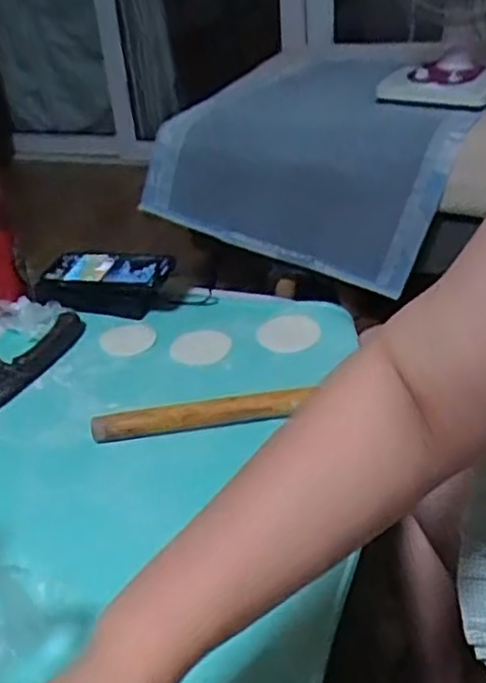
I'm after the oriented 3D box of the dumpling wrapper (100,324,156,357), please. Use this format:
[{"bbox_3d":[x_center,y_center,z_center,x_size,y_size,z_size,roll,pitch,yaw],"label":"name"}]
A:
[{"bbox_3d":[-0.139,-0.004,0.851,0.067,0.008,0.064,-3,33,2],"label":"dumpling wrapper"}]

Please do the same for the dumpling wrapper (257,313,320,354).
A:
[{"bbox_3d":[0.052,-0.012,0.831,0.070,0.011,0.070,-3,33,2],"label":"dumpling wrapper"}]

